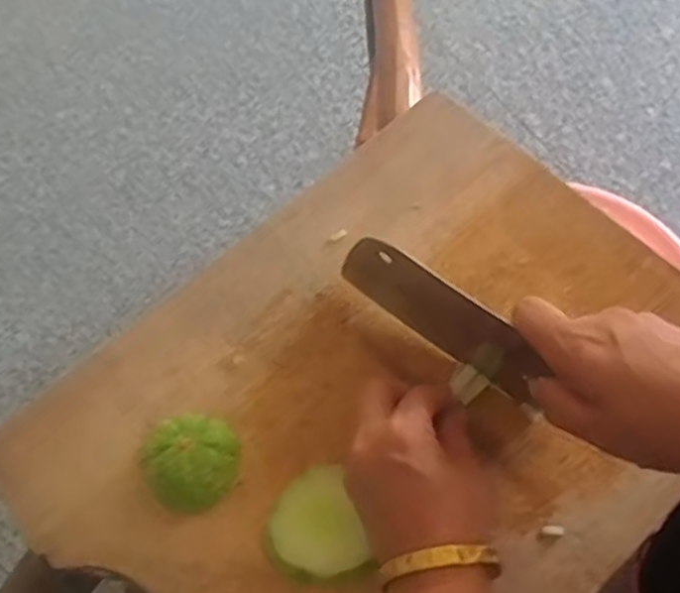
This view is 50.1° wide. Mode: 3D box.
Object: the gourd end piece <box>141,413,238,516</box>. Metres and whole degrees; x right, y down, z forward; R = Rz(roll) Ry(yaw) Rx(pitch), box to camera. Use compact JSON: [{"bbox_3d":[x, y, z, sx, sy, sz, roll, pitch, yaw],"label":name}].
[{"bbox_3d":[-0.085,0.093,0.413,0.050,0.021,0.055,-1,63,3],"label":"gourd end piece"}]

